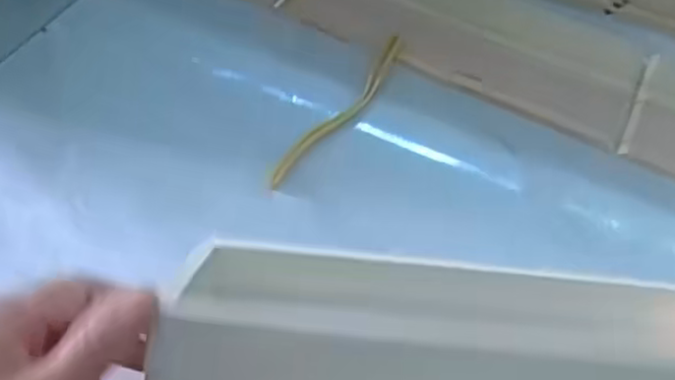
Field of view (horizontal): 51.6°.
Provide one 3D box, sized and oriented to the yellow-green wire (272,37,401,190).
[{"bbox_3d":[0.003,-0.056,0.502,0.017,0.013,0.151,37,66,7],"label":"yellow-green wire"}]

